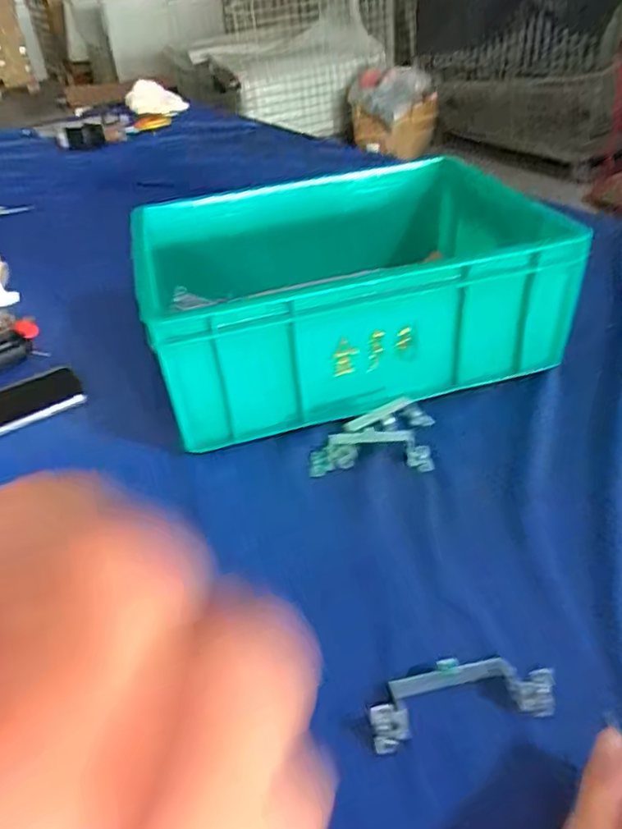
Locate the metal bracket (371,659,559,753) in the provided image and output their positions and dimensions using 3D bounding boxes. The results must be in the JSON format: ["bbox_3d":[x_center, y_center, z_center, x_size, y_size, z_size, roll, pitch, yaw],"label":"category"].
[{"bbox_3d":[0.086,0.164,0.353,0.107,0.022,0.040,-10,37,-5],"label":"metal bracket"}]

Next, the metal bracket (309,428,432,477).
[{"bbox_3d":[0.053,0.032,0.530,0.108,0.033,0.024,-3,37,3],"label":"metal bracket"}]

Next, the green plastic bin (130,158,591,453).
[{"bbox_3d":[0.034,-0.158,0.672,0.393,0.138,0.343,-12,38,-8],"label":"green plastic bin"}]

